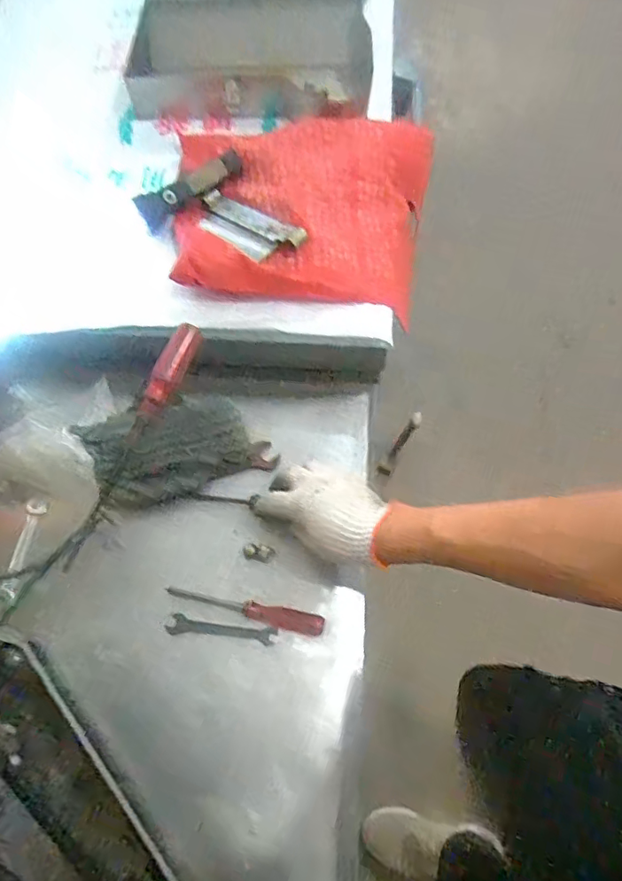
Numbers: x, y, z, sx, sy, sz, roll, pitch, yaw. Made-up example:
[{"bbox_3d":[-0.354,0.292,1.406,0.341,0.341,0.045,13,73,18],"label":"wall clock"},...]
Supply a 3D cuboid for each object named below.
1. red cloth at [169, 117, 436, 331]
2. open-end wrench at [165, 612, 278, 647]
[{"bbox_3d":[-0.017,-0.323,0.725,0.346,0.066,0.340,5,65,4],"label":"red cloth"},{"bbox_3d":[-0.094,0.199,0.575,0.113,0.006,0.020,7,65,5],"label":"open-end wrench"}]

